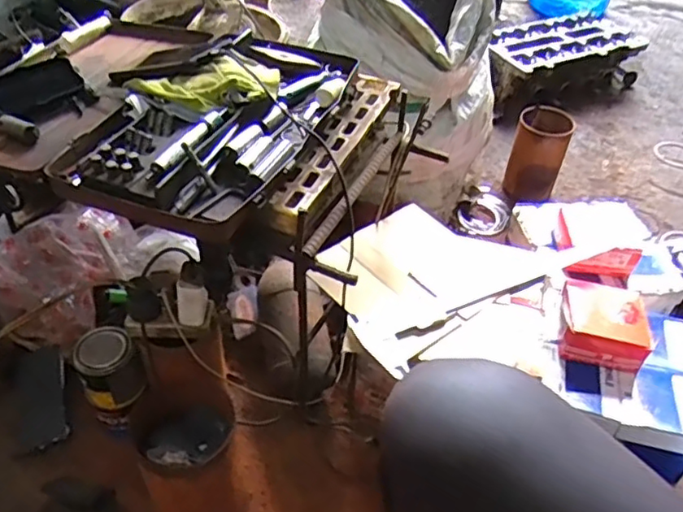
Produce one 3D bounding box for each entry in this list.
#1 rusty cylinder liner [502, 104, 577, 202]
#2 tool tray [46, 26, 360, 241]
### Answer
[{"bbox_3d":[0.392,-0.200,1.207,0.101,0.167,0.106,18,45,15],"label":"rusty cylinder liner"},{"bbox_3d":[-0.146,-0.171,0.677,0.247,0.060,0.361,14,44,11],"label":"tool tray"}]

